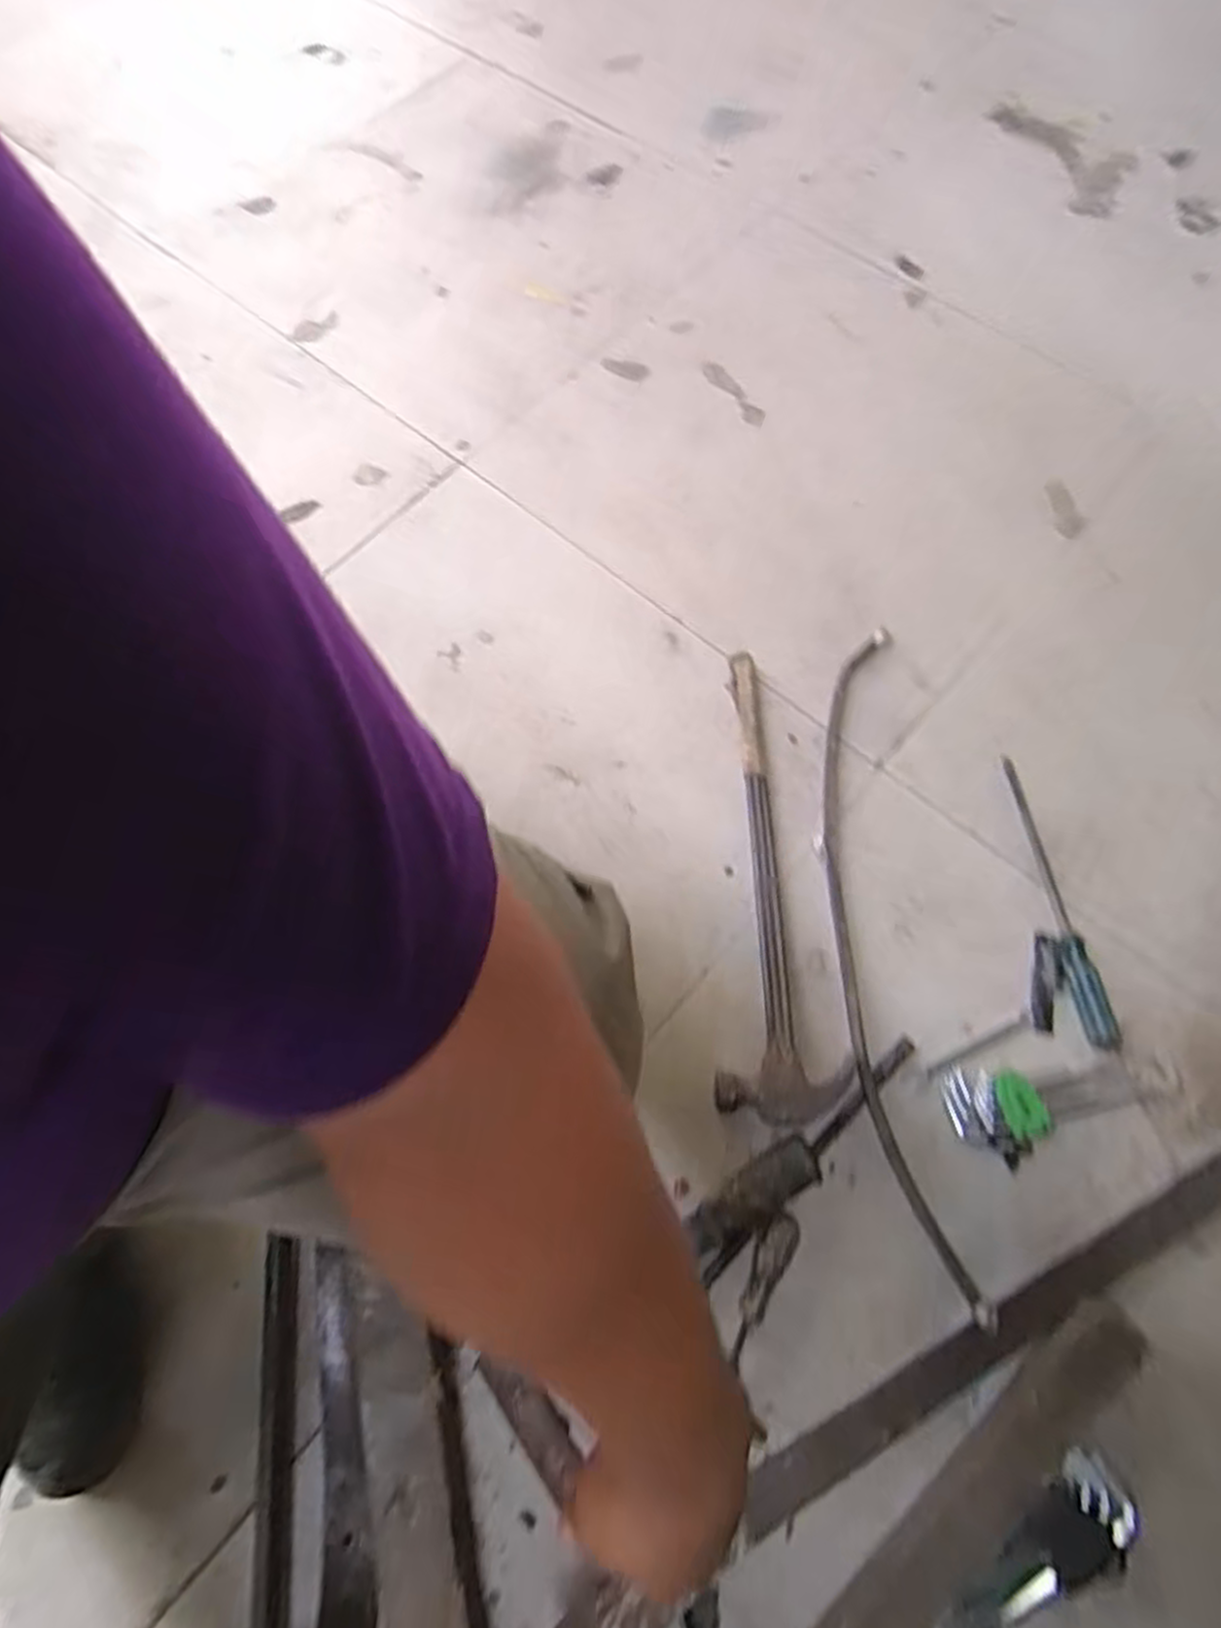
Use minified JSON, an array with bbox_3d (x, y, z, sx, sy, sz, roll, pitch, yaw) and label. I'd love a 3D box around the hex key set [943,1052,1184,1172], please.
[{"bbox_3d":[0.385,0.236,0.642,0.201,0.020,0.071,-11,69,-4],"label":"hex key set"}]

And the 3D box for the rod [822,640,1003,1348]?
[{"bbox_3d":[0.245,0.097,0.695,0.088,0.019,0.615,0,69,0],"label":"rod"}]

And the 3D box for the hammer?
[{"bbox_3d":[0.157,0.054,0.714,0.107,0.026,0.433,3,69,2],"label":"hammer"}]

